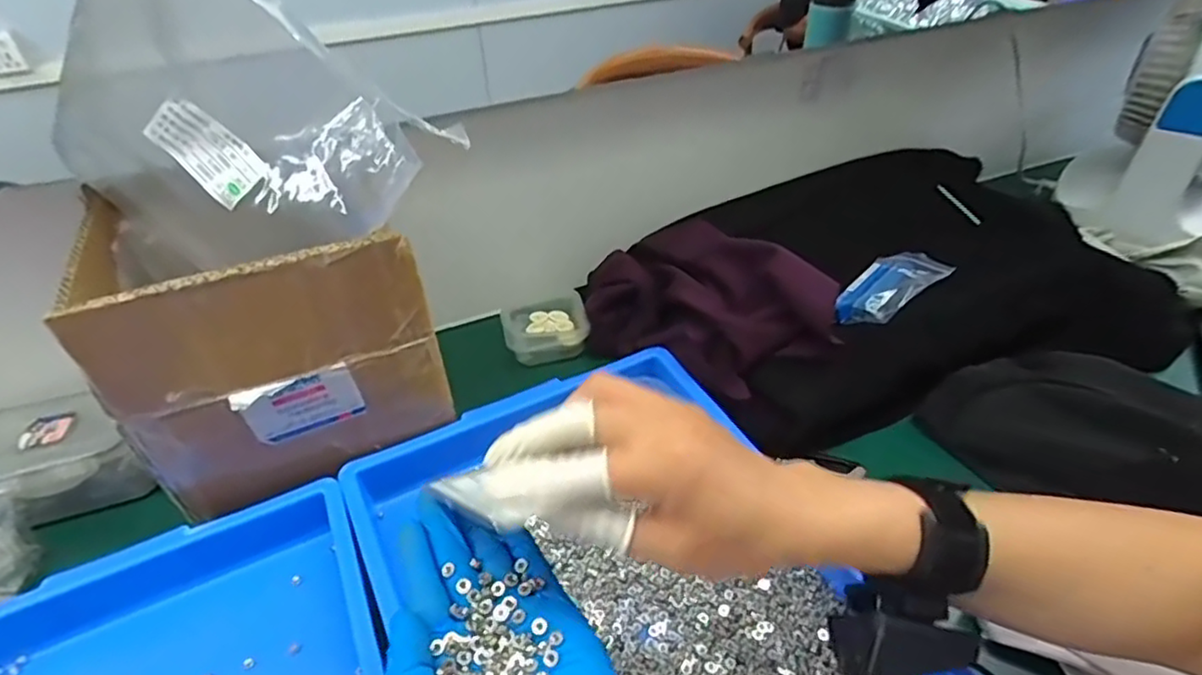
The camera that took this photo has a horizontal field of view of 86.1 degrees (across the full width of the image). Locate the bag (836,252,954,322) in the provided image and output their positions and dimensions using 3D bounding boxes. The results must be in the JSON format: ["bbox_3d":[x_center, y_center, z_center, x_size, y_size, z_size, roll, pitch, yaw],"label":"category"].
[{"bbox_3d":[0.274,-0.048,0.613,0.119,0.033,0.066,-29,45,-32],"label":"bag"}]

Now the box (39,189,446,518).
[{"bbox_3d":[-0.242,-0.004,0.489,0.200,0.185,0.142,-18,42,-18],"label":"box"}]

